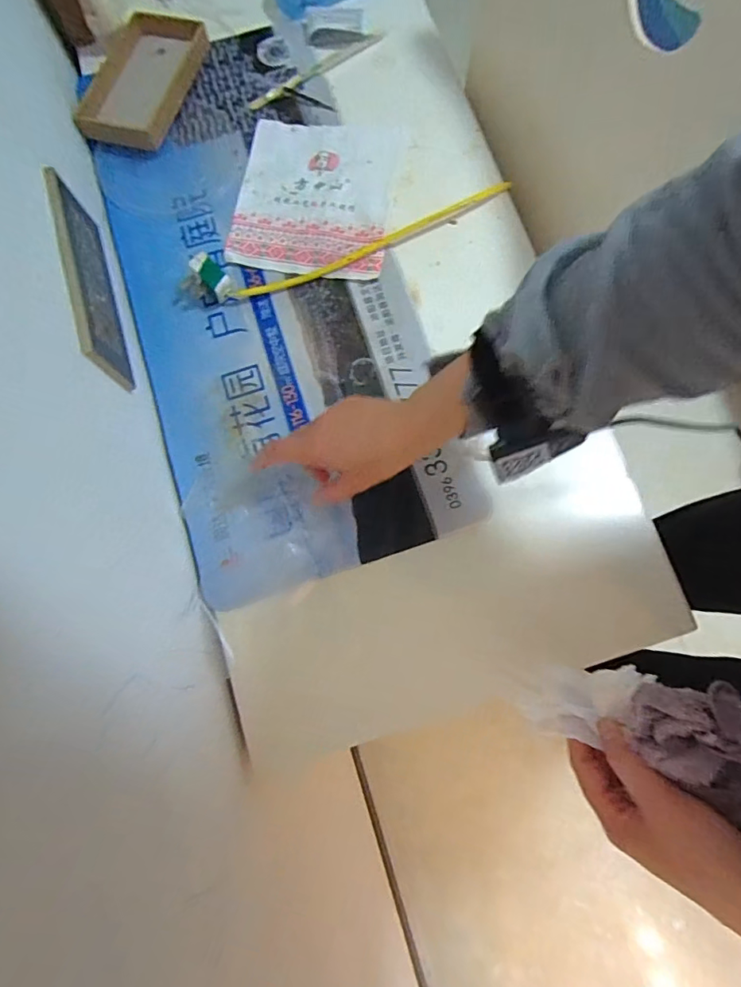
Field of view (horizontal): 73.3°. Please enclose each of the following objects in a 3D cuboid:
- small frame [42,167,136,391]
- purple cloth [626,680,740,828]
[{"bbox_3d":[-0.256,-0.194,0.453,0.014,0.075,0.194,-20,79,-3],"label":"small frame"},{"bbox_3d":[0.215,0.155,0.302,0.105,0.028,0.063,34,82,6],"label":"purple cloth"}]

